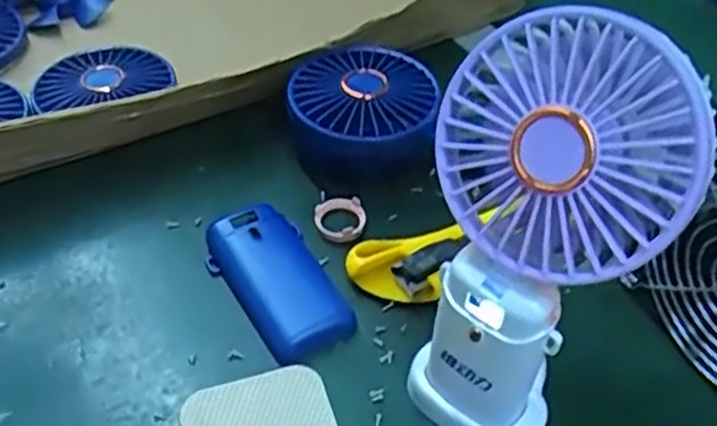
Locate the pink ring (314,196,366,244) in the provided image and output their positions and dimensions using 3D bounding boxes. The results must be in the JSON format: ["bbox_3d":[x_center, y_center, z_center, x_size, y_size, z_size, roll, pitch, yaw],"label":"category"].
[{"bbox_3d":[-0.010,0.003,0.414,0.028,0.005,0.031,3,46,-1],"label":"pink ring"}]

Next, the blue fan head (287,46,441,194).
[{"bbox_3d":[0.001,-0.058,0.440,0.086,0.040,0.088,0,46,-3],"label":"blue fan head"}]

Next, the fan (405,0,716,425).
[{"bbox_3d":[0.065,0.018,0.287,0.075,0.176,0.071,10,46,6],"label":"fan"}]

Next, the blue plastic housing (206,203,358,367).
[{"bbox_3d":[-0.039,0.033,0.378,0.049,0.015,0.091,-26,53,-26],"label":"blue plastic housing"}]

